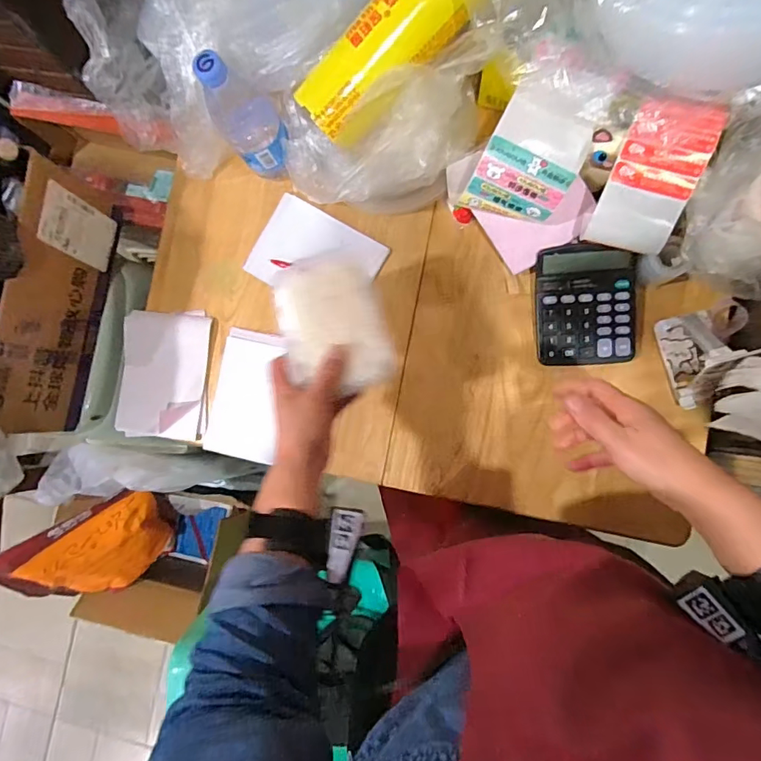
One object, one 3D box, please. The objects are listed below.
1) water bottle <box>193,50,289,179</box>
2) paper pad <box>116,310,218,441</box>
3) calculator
[{"bbox_3d":[-0.160,-0.315,0.569,0.066,0.161,0.072,-37,82,4],"label":"water bottle"},{"bbox_3d":[-0.306,-0.008,0.679,0.137,0.022,0.175,3,86,8],"label":"paper pad"},{"bbox_3d":[0.259,-0.094,0.599,0.125,0.034,0.146,-3,85,7],"label":"calculator"}]

